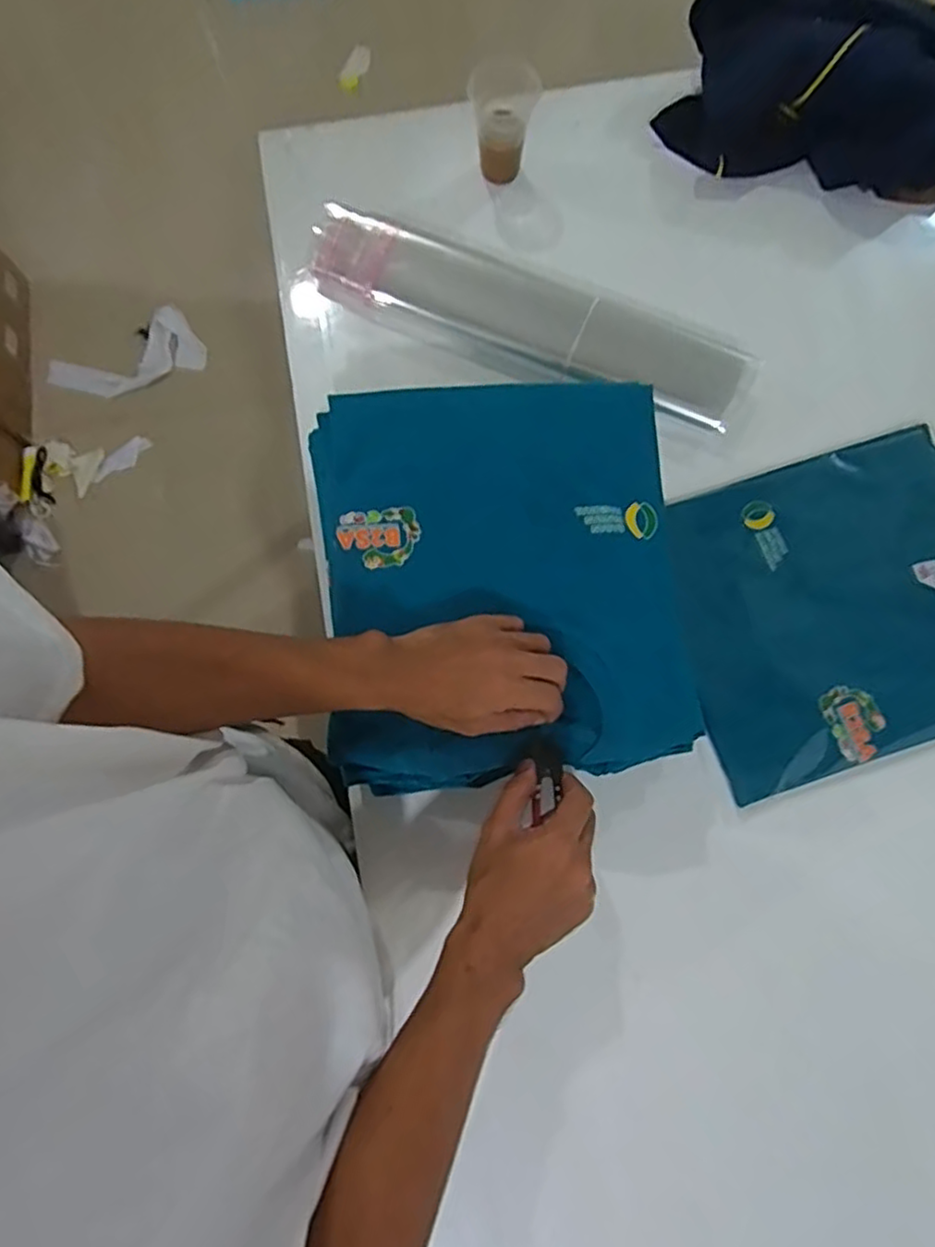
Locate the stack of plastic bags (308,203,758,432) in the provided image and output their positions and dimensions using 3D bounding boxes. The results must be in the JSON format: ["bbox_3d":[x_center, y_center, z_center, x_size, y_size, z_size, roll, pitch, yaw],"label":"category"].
[{"bbox_3d":[0.058,-0.305,0.651,0.451,0.051,0.086,22,79,5],"label":"stack of plastic bags"}]

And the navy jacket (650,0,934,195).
[{"bbox_3d":[0.382,-0.538,0.670,0.334,0.117,0.149,22,79,5],"label":"navy jacket"}]

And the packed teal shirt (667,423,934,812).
[{"bbox_3d":[0.352,-0.018,0.611,0.320,0.012,0.285,-17,78,-4],"label":"packed teal shirt"}]

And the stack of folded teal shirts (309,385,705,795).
[{"bbox_3d":[0.030,-0.038,0.566,0.295,0.082,0.334,-7,78,-2],"label":"stack of folded teal shirts"}]

